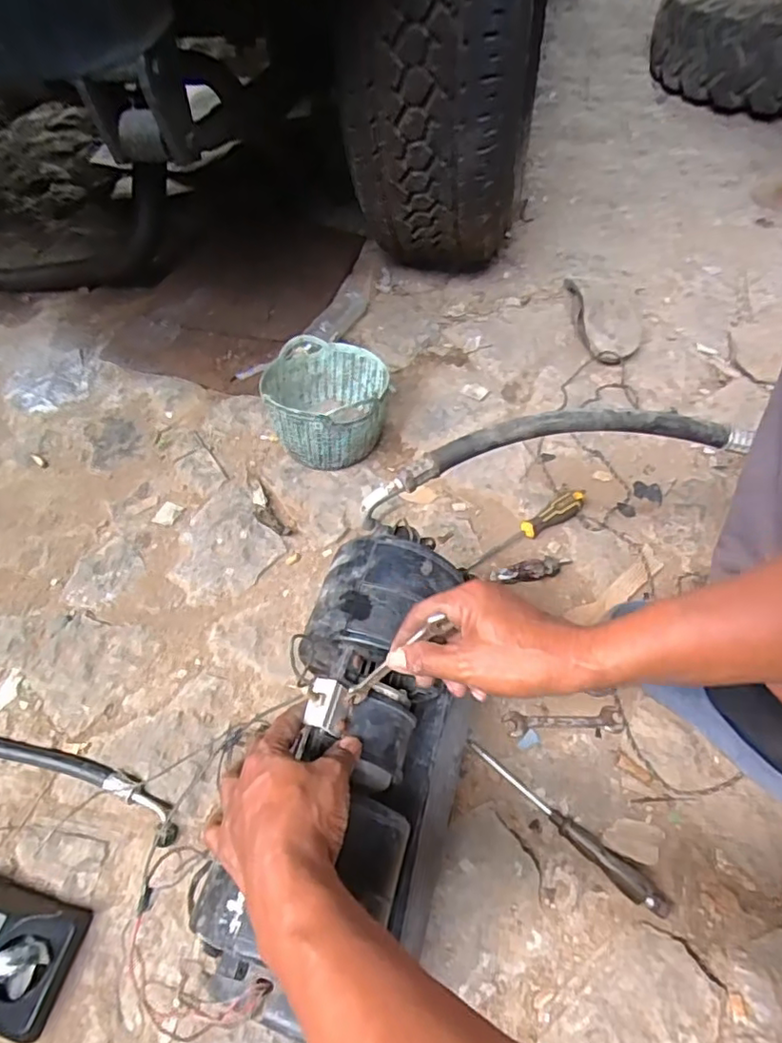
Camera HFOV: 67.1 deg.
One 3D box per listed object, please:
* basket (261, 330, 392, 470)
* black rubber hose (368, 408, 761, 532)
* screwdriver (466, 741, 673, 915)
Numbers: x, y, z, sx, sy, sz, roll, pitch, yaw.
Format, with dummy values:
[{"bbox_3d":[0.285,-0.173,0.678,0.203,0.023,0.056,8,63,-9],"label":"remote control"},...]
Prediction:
[{"bbox_3d":[-0.103,-0.180,0.923,0.184,0.132,0.177,0,55,0],"label":"basket"},{"bbox_3d":[0.155,-0.067,0.565,0.377,0.055,0.053,-9,56,-6],"label":"black rubber hose"},{"bbox_3d":[0.187,0.322,0.635,0.243,0.023,0.029,37,63,23],"label":"screwdriver"}]

